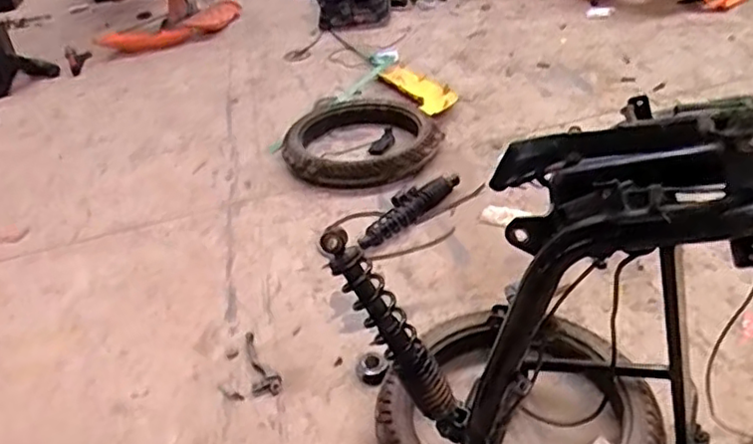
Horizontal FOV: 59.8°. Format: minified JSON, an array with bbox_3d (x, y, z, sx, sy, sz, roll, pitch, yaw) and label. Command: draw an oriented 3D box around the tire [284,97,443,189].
[{"bbox_3d":[-0.051,-0.211,1.628,0.373,0.064,0.423,-16,37,-15],"label":"tire"}]

